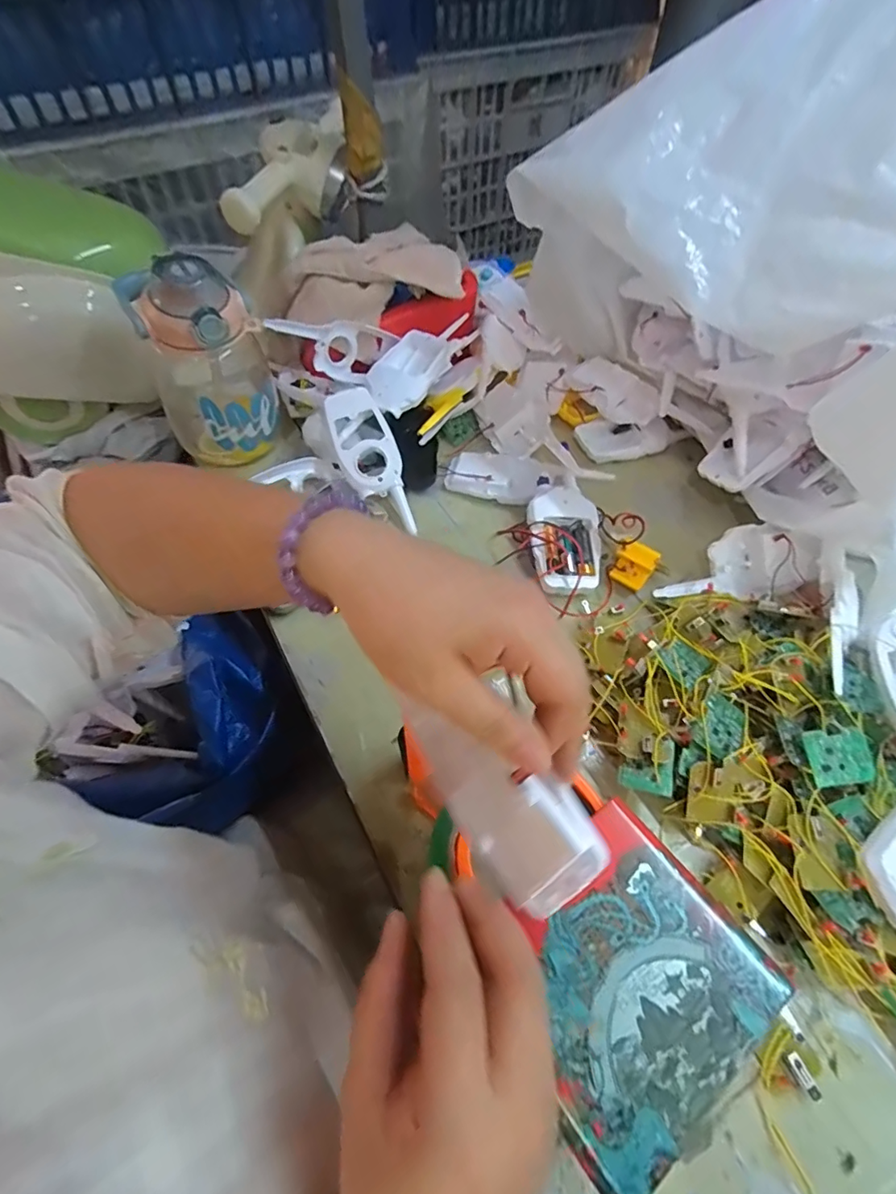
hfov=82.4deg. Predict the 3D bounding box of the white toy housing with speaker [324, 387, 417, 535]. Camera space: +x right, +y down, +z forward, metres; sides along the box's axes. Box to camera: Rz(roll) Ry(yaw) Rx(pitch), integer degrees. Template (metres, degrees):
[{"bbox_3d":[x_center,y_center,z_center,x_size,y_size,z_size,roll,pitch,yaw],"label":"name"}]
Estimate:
[{"bbox_3d":[-0.071,-0.133,0.499,0.055,0.020,0.154,-26,86,-15],"label":"white toy housing with speaker"}]

